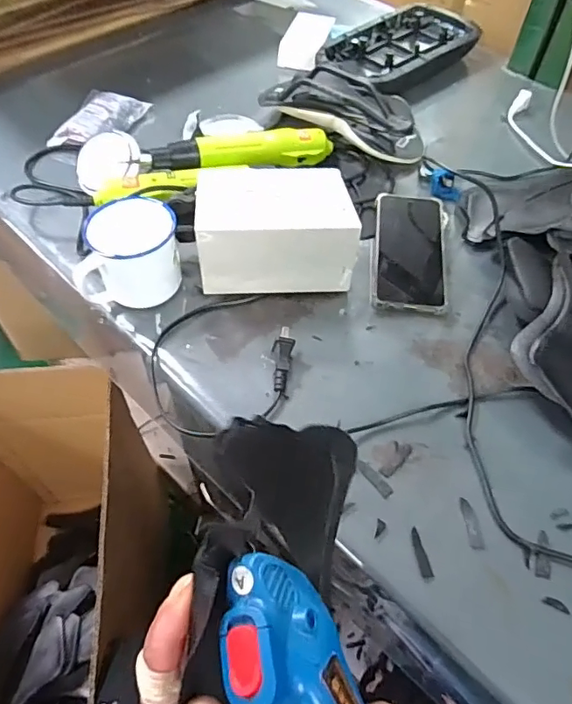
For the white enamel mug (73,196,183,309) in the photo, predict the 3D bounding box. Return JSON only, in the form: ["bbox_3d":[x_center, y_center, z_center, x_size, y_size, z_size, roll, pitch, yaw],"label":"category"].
[{"bbox_3d":[-0.160,-0.096,0.535,0.103,0.088,0.072,-10,56,-9],"label":"white enamel mug"}]

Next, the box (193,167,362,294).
[{"bbox_3d":[-0.011,-0.126,0.553,0.157,0.096,0.105,-2,55,-4],"label":"box"}]

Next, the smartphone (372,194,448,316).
[{"bbox_3d":[0.141,-0.120,0.593,0.081,0.012,0.172,8,55,3],"label":"smartphone"}]

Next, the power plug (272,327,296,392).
[{"bbox_3d":[-0.003,0.008,0.505,0.021,0.022,0.063,4,71,4],"label":"power plug"}]

